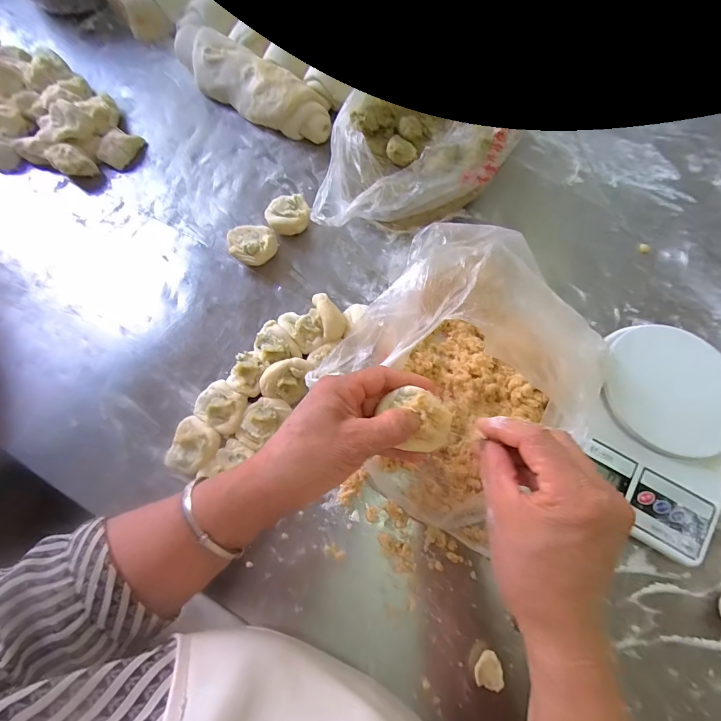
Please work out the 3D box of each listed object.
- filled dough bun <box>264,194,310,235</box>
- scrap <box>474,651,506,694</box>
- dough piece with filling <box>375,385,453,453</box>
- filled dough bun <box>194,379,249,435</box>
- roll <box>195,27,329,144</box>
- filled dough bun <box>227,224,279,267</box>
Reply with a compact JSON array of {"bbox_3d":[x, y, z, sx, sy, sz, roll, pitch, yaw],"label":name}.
[{"bbox_3d":[-0.086,-0.171,0.433,0.050,0.028,0.039,-6,72,-4],"label":"filled dough bun"},{"bbox_3d":[0.106,0.259,0.304,0.021,0.012,0.027,-2,72,-3],"label":"scrap"},{"bbox_3d":[0.045,0.048,0.290,0.057,0.021,0.045,16,72,3],"label":"dough piece with filling"},{"bbox_3d":[-0.136,0.047,0.361,0.050,0.033,0.041,32,73,8],"label":"filled dough bun"},{"bbox_3d":[-0.129,-0.352,0.476,0.190,0.055,0.068,26,73,7],"label":"roll"},{"bbox_3d":[-0.122,-0.131,0.419,0.053,0.033,0.047,-30,75,-11],"label":"filled dough bun"}]

